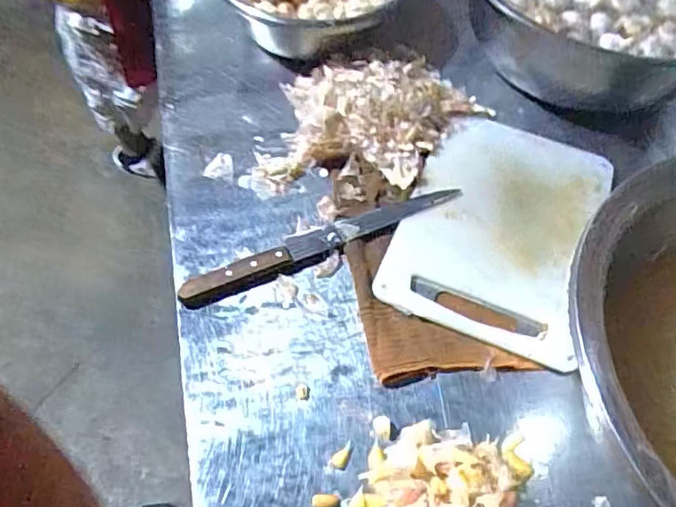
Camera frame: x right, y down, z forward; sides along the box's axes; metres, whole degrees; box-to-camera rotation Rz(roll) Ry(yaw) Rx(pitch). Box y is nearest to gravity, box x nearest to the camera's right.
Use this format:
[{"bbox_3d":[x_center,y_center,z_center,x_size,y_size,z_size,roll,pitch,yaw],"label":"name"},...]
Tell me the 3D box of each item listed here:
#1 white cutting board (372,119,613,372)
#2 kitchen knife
[{"bbox_3d":[0.208,-0.047,0.720,0.222,0.017,0.350,21,58,10],"label":"white cutting board"},{"bbox_3d":[-0.016,-0.020,0.689,0.355,0.016,0.036,-21,60,-16],"label":"kitchen knife"}]

